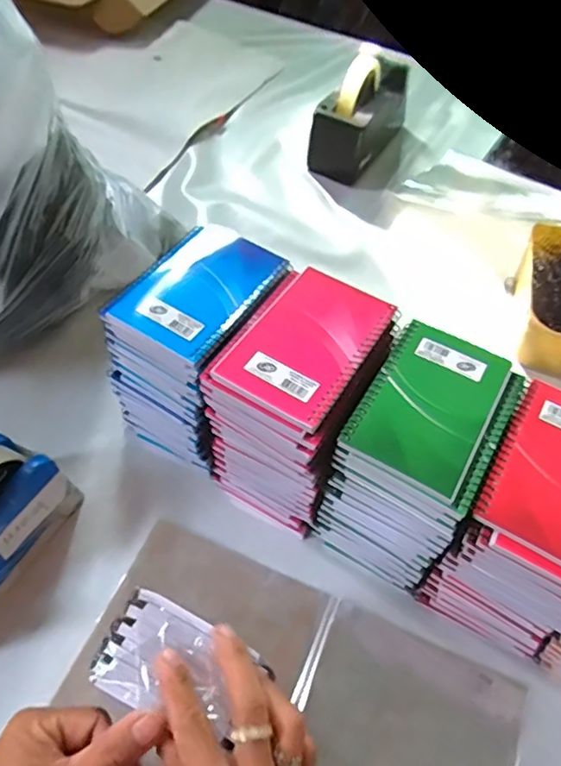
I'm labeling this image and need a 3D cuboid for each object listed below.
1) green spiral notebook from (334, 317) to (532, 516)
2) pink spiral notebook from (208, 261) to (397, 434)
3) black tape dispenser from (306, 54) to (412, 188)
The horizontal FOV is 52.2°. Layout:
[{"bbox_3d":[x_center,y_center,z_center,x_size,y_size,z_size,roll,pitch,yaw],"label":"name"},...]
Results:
[{"bbox_3d":[0.110,0.016,0.400,0.095,0.007,0.129,29,58,16],"label":"green spiral notebook"},{"bbox_3d":[0.021,-0.030,0.412,0.082,0.007,0.129,30,58,16],"label":"pink spiral notebook"},{"bbox_3d":[0.122,-0.389,0.813,0.075,0.116,0.210,27,57,13],"label":"black tape dispenser"}]

